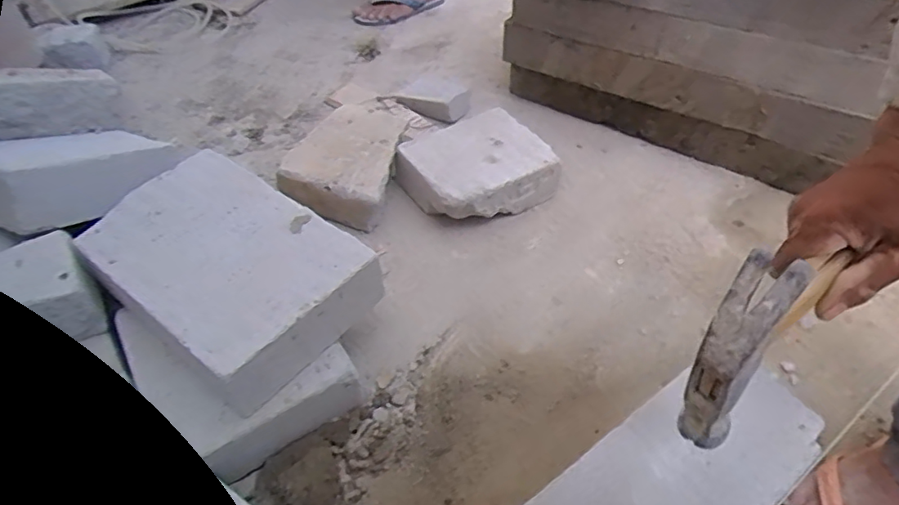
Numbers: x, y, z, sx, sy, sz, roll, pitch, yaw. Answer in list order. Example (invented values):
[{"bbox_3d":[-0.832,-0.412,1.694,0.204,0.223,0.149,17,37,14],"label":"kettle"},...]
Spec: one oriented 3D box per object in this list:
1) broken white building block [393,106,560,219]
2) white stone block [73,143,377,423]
[{"bbox_3d":[0.042,-0.127,0.861,0.207,0.077,0.172,-26,52,-22],"label":"broken white building block"},{"bbox_3d":[-0.254,0.008,0.633,0.319,0.070,0.203,29,54,25],"label":"white stone block"}]

